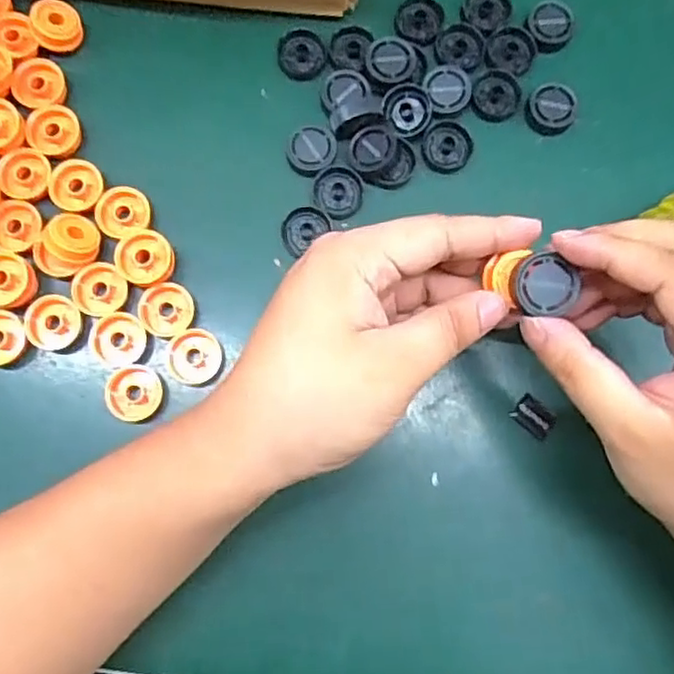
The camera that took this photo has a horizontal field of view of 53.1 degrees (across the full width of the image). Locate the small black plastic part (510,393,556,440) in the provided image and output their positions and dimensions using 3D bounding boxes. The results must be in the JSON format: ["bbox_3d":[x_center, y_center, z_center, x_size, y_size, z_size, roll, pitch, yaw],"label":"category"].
[{"bbox_3d":[0.096,0.039,0.328,0.020,0.004,0.014,41,81,6],"label":"small black plastic part"}]

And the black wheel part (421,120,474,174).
[{"bbox_3d":[0.056,-0.097,0.346,0.026,0.006,0.025,4,79,-1],"label":"black wheel part"}]

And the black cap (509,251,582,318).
[{"bbox_3d":[0.080,-0.021,0.260,0.023,0.008,0.023,0,85,-3],"label":"black cap"}]

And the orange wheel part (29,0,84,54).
[{"bbox_3d":[-0.141,-0.158,0.339,0.022,0.008,0.025,-10,80,-3],"label":"orange wheel part"}]

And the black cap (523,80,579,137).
[{"bbox_3d":[0.111,-0.118,0.349,0.024,0.010,0.025,0,79,-2],"label":"black cap"}]

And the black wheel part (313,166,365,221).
[{"bbox_3d":[0.001,-0.072,0.337,0.024,0.006,0.025,0,79,-2],"label":"black wheel part"}]

